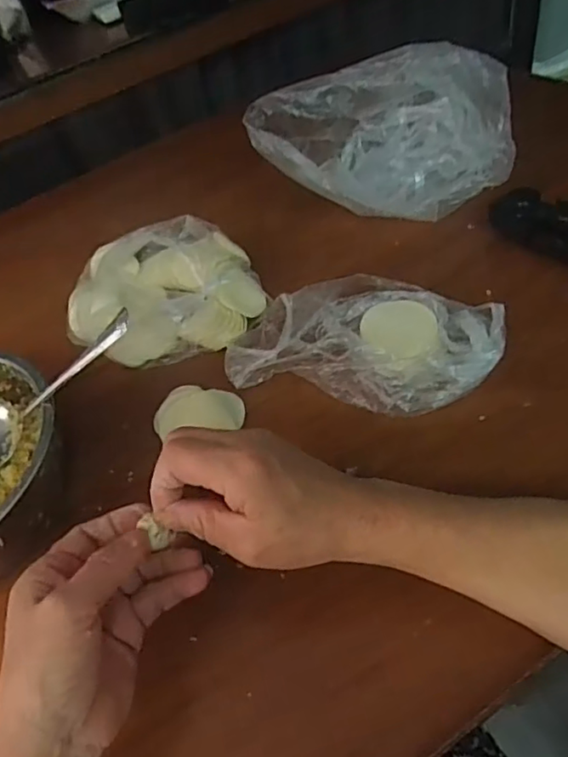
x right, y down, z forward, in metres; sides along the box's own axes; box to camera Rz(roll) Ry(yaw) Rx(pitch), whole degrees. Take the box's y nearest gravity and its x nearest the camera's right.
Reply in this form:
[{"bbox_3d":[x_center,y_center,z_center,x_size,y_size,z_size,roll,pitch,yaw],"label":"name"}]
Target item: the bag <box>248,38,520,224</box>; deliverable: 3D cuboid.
[{"bbox_3d":[0.090,-0.227,0.556,0.238,0.130,0.111,-10,48,5],"label":"bag"}]

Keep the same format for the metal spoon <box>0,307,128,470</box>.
[{"bbox_3d":[-0.158,0.008,0.384,0.169,0.028,0.051,-31,47,27],"label":"metal spoon"}]

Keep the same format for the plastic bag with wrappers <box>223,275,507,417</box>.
[{"bbox_3d":[0.064,-0.037,0.462,0.201,0.040,0.122,7,52,19],"label":"plastic bag with wrappers"}]

